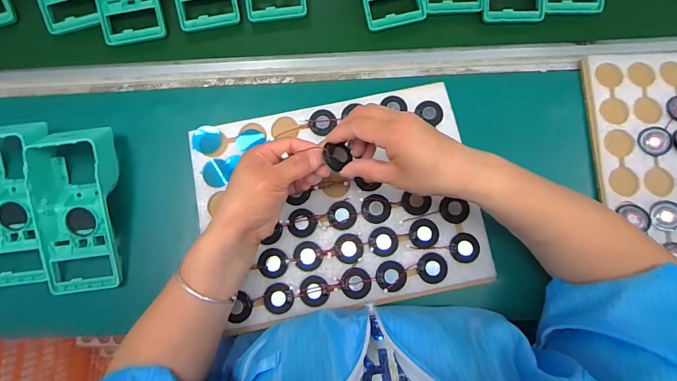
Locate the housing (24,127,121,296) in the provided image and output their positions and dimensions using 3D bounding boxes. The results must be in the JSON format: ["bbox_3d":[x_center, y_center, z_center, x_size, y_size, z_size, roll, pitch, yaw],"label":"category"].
[{"bbox_3d":[-0.301,0.020,0.410,0.088,0.050,0.187,-6,78,-3],"label":"housing"}]

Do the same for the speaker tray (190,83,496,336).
[{"bbox_3d":[-0.002,0.014,0.421,0.315,0.019,0.238,-11,78,-4],"label":"speaker tray"}]

